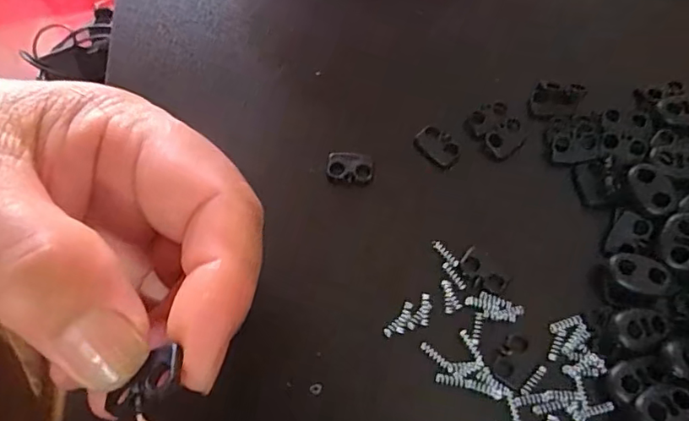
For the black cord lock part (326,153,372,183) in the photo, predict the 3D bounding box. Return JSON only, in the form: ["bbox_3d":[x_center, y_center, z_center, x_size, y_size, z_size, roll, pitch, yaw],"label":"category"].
[{"bbox_3d":[0.002,-0.017,0.211,0.018,0.004,0.011,5,67,2],"label":"black cord lock part"}]

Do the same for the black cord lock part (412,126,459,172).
[{"bbox_3d":[0.037,-0.025,0.218,0.012,0.005,0.019,-36,72,-14],"label":"black cord lock part"}]

